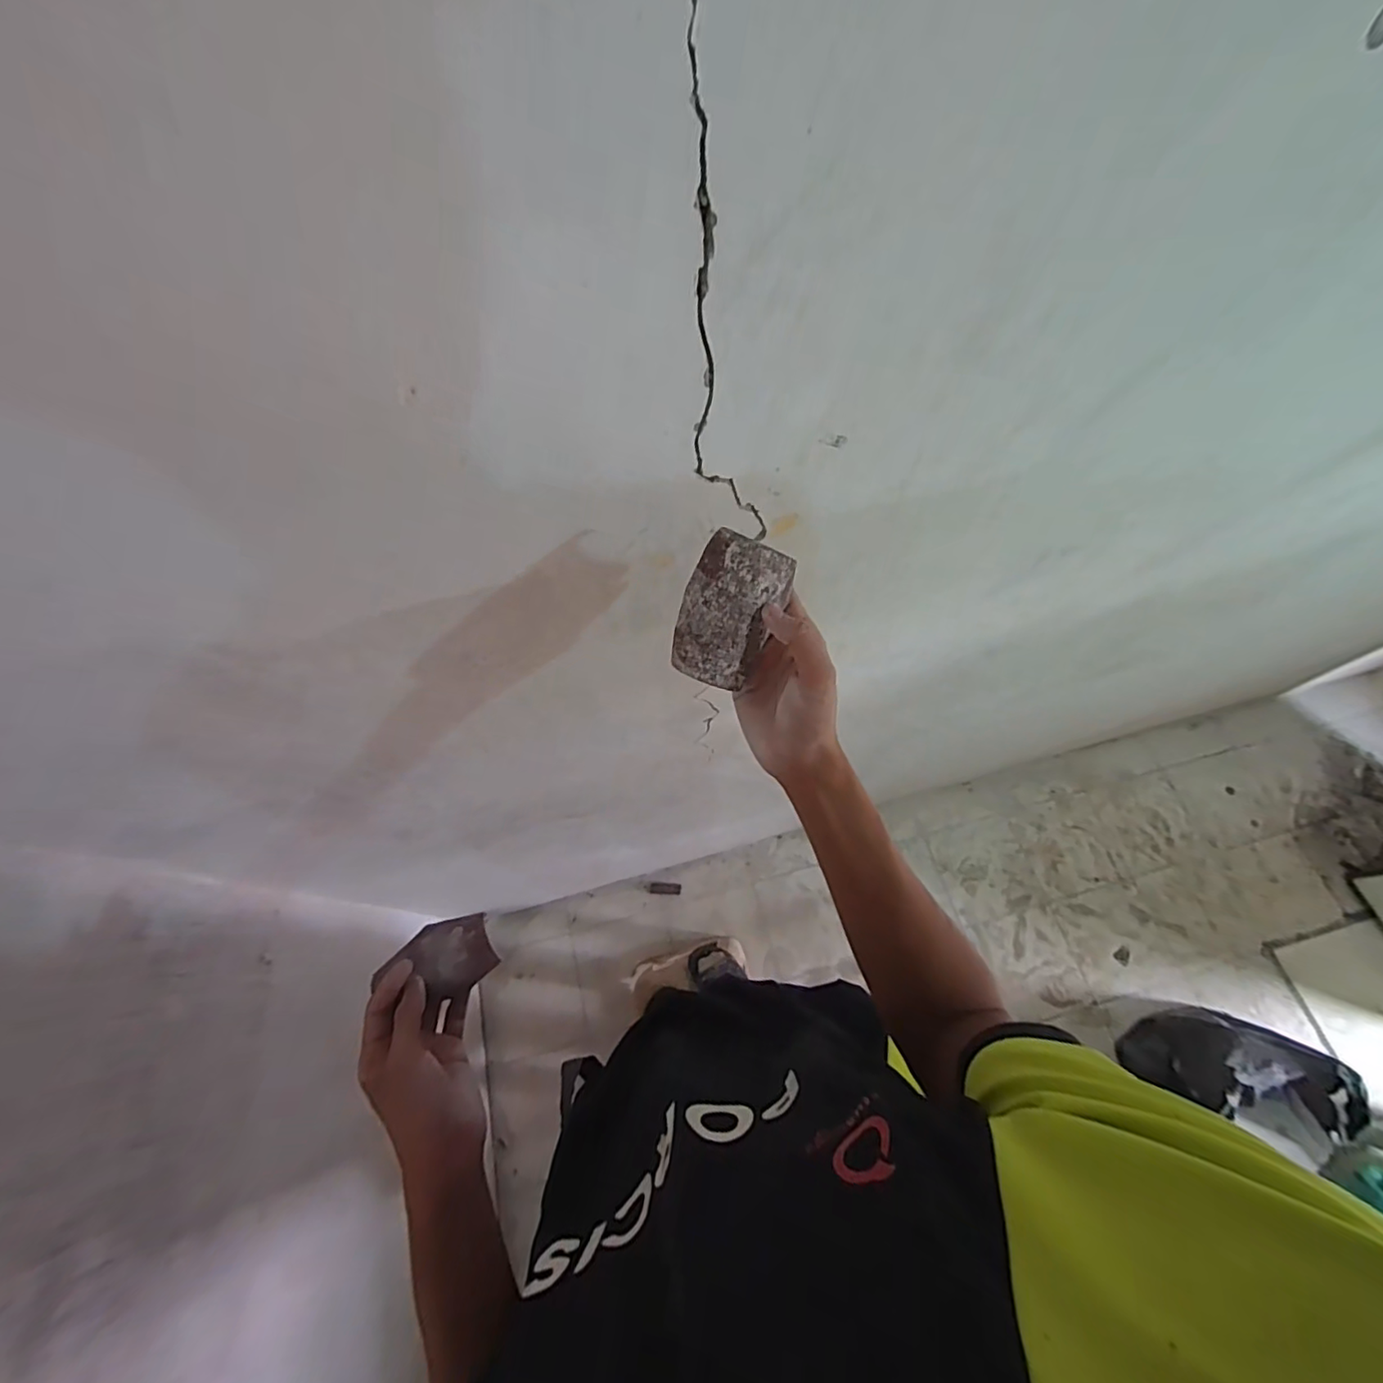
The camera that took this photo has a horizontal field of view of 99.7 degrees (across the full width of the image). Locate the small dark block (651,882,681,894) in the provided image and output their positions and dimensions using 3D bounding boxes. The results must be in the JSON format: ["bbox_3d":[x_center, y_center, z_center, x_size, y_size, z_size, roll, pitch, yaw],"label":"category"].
[{"bbox_3d":[-0.081,0.622,1.844,0.098,0.016,0.035,2,66,1],"label":"small dark block"}]

